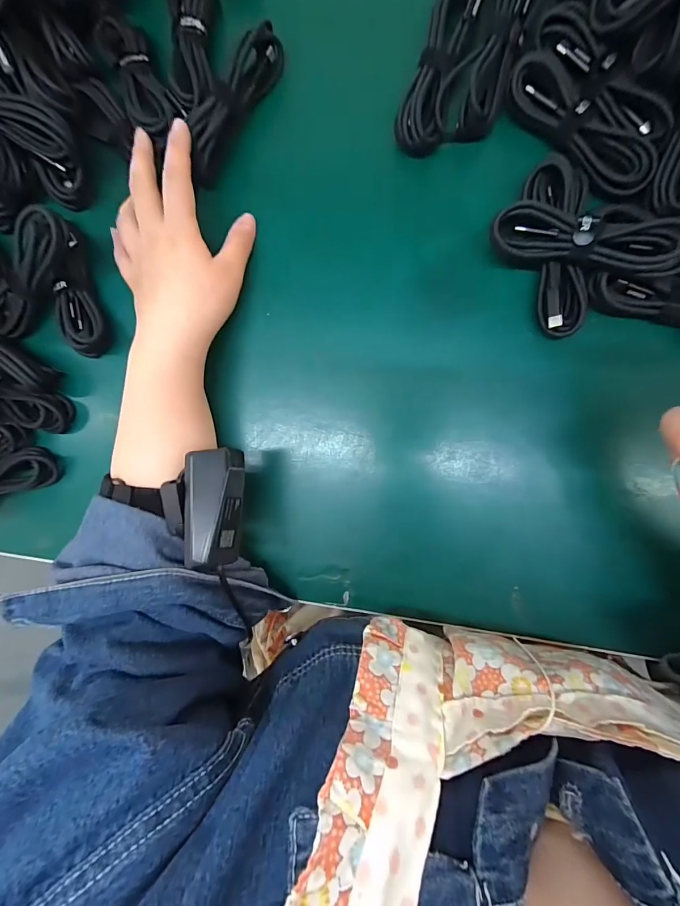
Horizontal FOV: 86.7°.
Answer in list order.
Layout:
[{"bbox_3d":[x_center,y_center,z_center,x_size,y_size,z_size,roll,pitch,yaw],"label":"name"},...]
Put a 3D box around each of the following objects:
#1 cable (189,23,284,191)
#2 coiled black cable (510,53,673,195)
[{"bbox_3d":[-0.079,-0.253,0.261,0.021,0.026,0.116,30,89,4],"label":"cable"},{"bbox_3d":[0.167,-0.225,0.240,0.110,0.016,0.051,42,96,3],"label":"coiled black cable"}]

